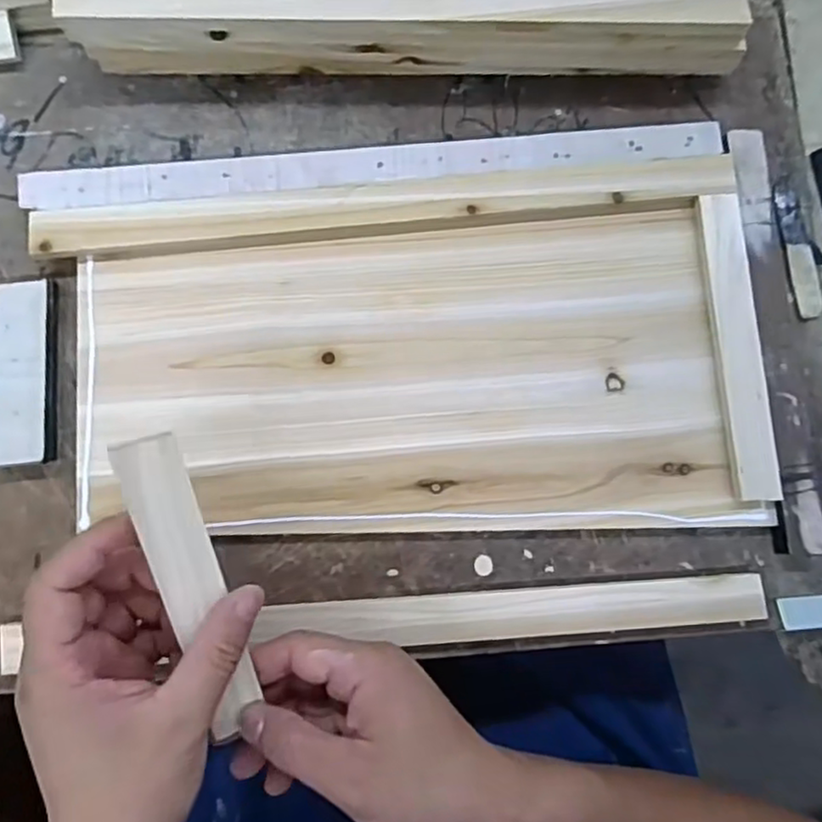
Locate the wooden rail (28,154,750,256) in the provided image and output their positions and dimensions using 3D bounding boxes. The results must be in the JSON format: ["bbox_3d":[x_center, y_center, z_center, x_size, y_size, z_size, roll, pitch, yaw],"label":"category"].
[{"bbox_3d":[-0.009,-0.132,0.435,0.447,0.022,0.035,-7,83,-6],"label":"wooden rail"}]

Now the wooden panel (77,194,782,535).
[{"bbox_3d":[0.011,-0.021,0.417,0.421,0.023,0.195,-3,82,-5],"label":"wooden panel"}]

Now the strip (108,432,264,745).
[{"bbox_3d":[-0.099,0.085,0.305,0.026,0.012,0.157,-13,110,-6],"label":"strip"}]

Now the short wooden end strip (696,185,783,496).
[{"bbox_3d":[0.212,-0.044,0.430,0.027,0.011,0.201,-3,82,-5],"label":"short wooden end strip"}]

